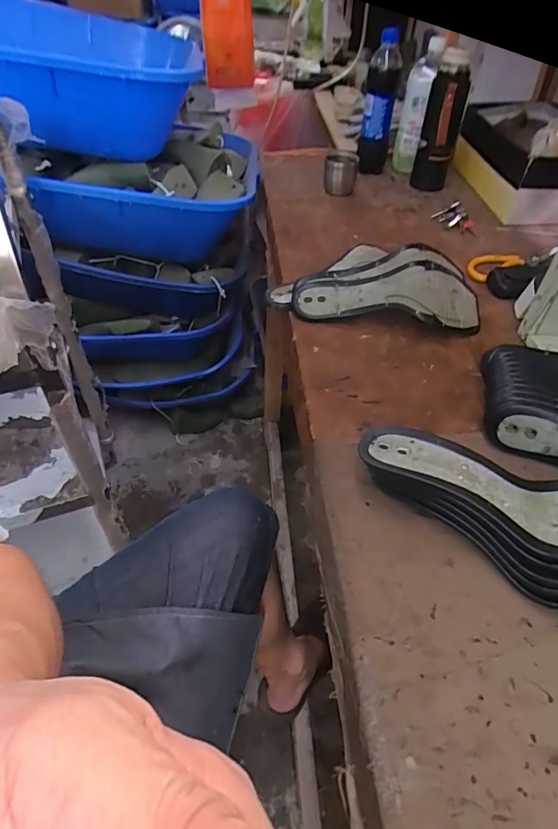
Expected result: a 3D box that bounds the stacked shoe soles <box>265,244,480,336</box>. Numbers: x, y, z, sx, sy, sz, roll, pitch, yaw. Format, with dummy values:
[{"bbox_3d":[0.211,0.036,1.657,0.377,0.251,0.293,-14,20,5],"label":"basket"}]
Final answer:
[{"bbox_3d":[0.126,-0.175,0.622,0.273,0.070,0.126,10,47,6],"label":"stacked shoe soles"}]

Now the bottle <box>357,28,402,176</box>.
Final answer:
[{"bbox_3d":[0.184,-0.567,0.877,0.059,0.221,0.057,11,48,9],"label":"bottle"}]

